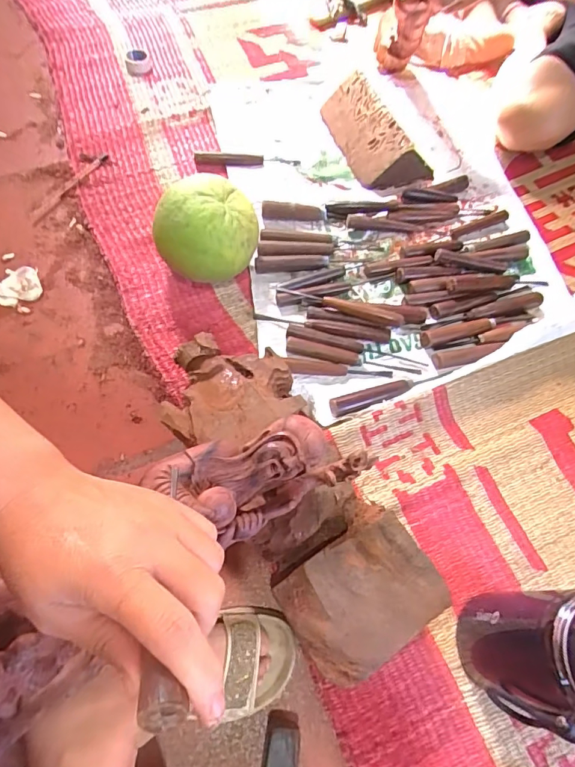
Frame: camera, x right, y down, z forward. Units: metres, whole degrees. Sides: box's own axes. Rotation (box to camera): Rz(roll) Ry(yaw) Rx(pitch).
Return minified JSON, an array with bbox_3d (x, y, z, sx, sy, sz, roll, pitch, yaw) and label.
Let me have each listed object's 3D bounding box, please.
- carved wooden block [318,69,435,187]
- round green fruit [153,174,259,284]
[{"bbox_3d":[0.145,-0.427,0.758,0.110,0.073,0.224,-24,68,-14],"label":"carved wooden block"},{"bbox_3d":[-0.107,-0.199,0.603,0.131,0.121,0.107,17,64,2],"label":"round green fruit"}]

